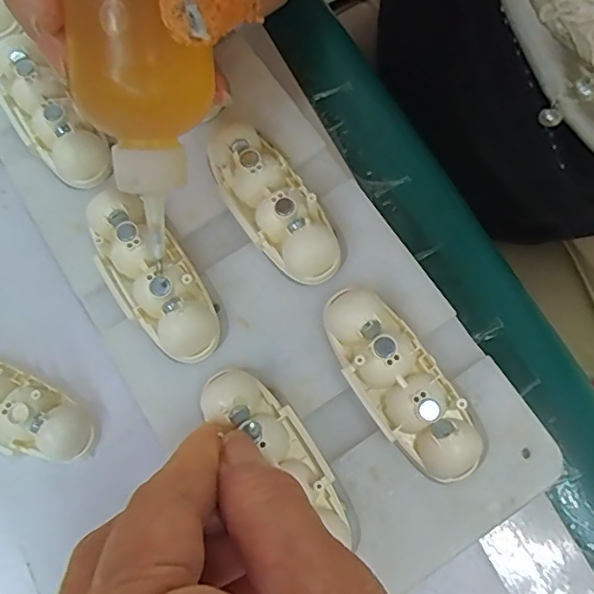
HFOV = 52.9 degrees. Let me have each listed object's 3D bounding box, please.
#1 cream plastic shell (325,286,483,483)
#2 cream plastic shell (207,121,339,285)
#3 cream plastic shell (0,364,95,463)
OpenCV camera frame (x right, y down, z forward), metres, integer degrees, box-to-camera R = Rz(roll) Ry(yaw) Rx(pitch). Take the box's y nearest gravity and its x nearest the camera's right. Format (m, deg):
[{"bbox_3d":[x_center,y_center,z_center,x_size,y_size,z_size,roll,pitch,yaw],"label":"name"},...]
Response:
[{"bbox_3d":[0.030,0.024,0.177,0.024,0.016,0.061,-35,75,-7],"label":"cream plastic shell"},{"bbox_3d":[-0.008,-0.031,0.193,0.023,0.016,0.059,-29,74,-6],"label":"cream plastic shell"},{"bbox_3d":[-0.098,0.037,0.200,0.061,0.014,0.024,22,76,9],"label":"cream plastic shell"}]

